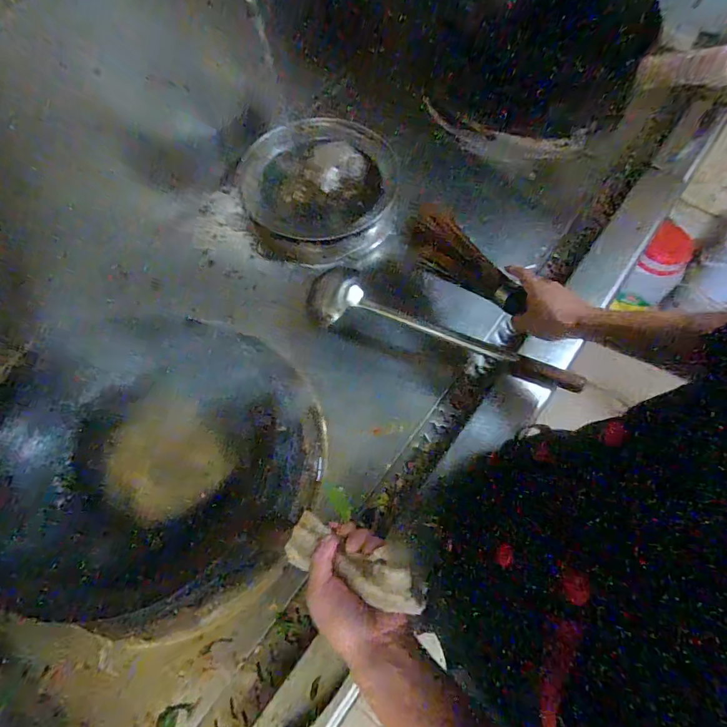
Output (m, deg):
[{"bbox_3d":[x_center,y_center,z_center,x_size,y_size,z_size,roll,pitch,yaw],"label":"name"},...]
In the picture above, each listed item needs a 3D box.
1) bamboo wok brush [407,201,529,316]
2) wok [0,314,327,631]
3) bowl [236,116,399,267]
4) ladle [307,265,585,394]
[{"bbox_3d":[0.160,-0.160,0.695,0.082,0.058,0.208,-37,67,-13],"label":"bamboo wok brush"},{"bbox_3d":[-0.300,0.130,0.630,0.436,0.132,0.432,-1,66,1],"label":"wok"},{"bbox_3d":[-0.081,-0.345,0.871,0.325,0.098,0.304,-1,66,1],"label":"bowl"},{"bbox_3d":[0.125,-0.057,0.715,0.449,0.047,0.094,16,68,9],"label":"ladle"}]

